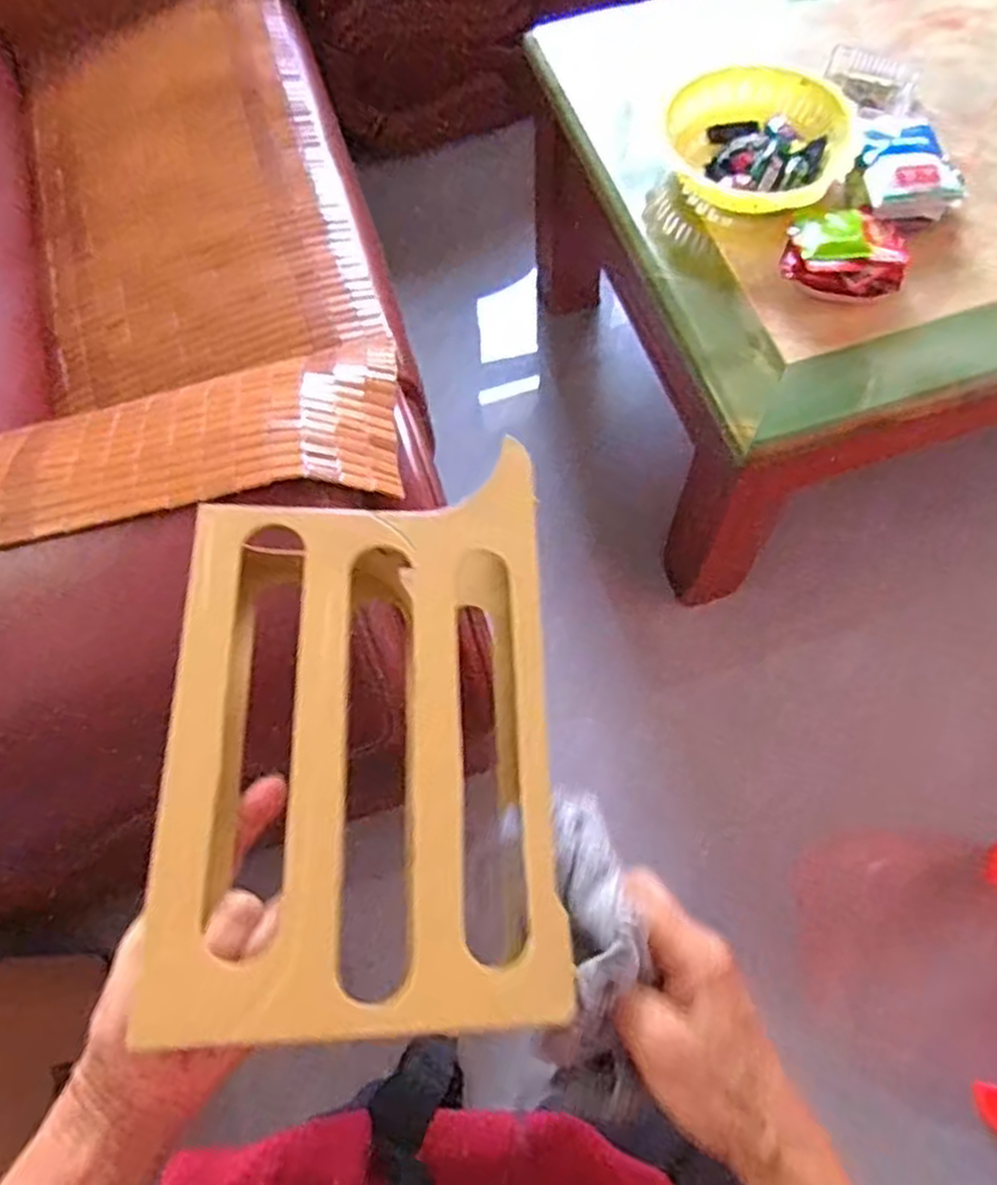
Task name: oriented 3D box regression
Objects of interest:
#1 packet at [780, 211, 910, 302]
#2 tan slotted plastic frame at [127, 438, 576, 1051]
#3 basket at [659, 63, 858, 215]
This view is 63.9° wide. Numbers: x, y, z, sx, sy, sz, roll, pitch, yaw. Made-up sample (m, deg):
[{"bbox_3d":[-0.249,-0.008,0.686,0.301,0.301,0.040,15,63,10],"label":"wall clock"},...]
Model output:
[{"bbox_3d":[0.410,-0.400,0.945,0.137,0.038,0.126,15,68,9],"label":"packet"},{"bbox_3d":[-0.060,0.058,0.367,0.169,0.022,0.256,1,64,-8],"label":"tan slotted plastic frame"},{"bbox_3d":[0.331,-0.579,1.028,0.241,0.059,0.212,27,71,14],"label":"basket"}]

